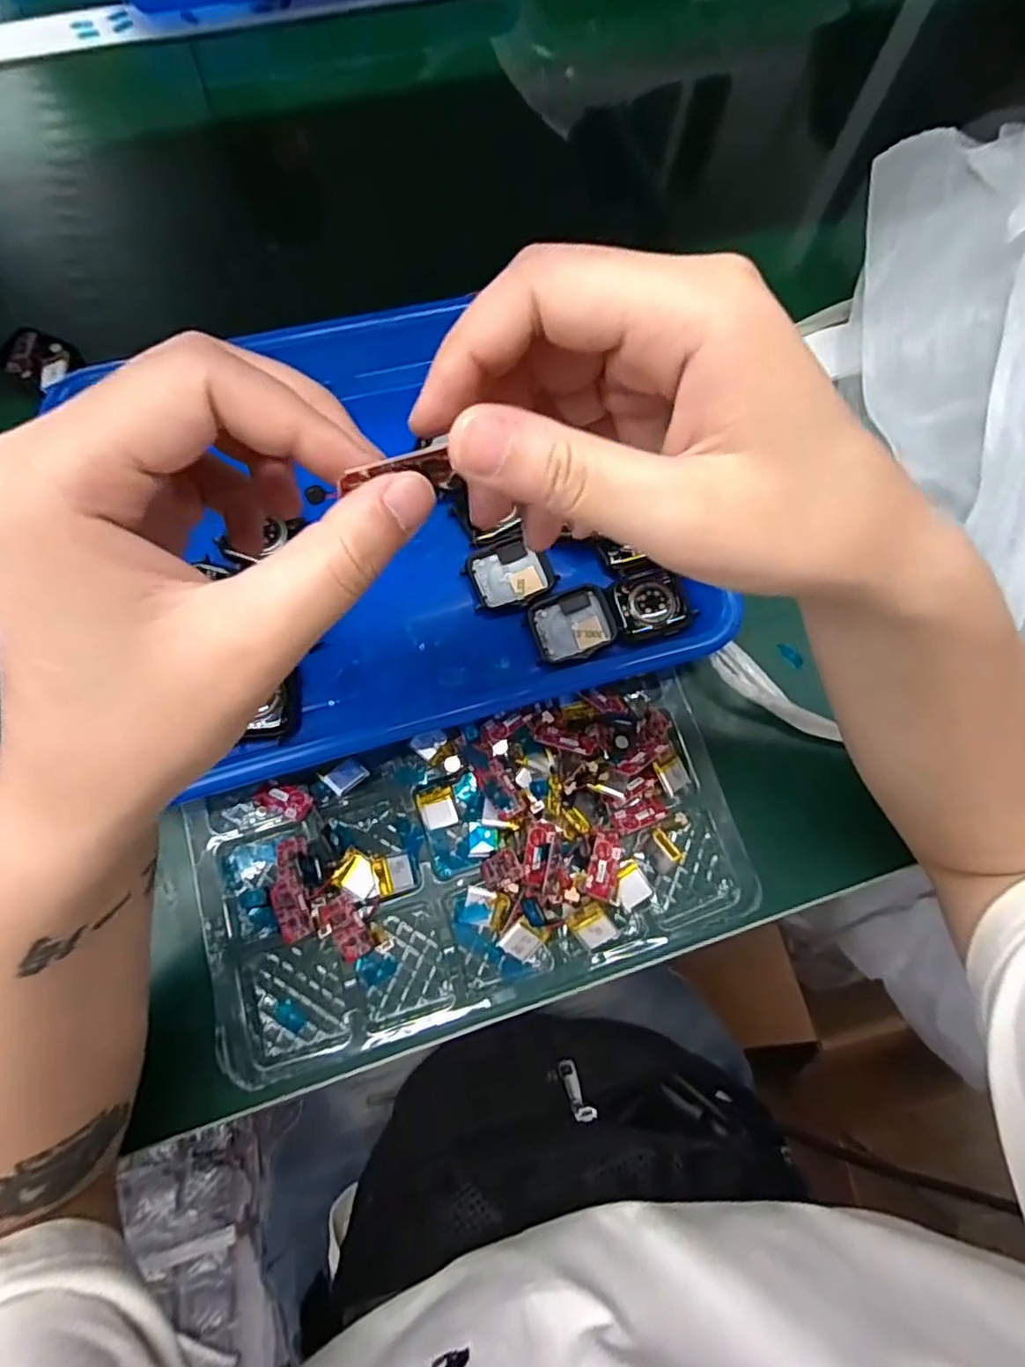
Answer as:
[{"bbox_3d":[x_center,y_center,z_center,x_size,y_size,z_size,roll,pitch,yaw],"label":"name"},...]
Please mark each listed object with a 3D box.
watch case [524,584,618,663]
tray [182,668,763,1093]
[{"bbox_3d":[0.032,-0.031,0.343,0.043,0.009,0.038,-17,74,-7],"label":"watch case"},{"bbox_3d":[-0.019,0.087,0.316,0.257,0.034,0.132,-15,74,-7],"label":"tray"}]

